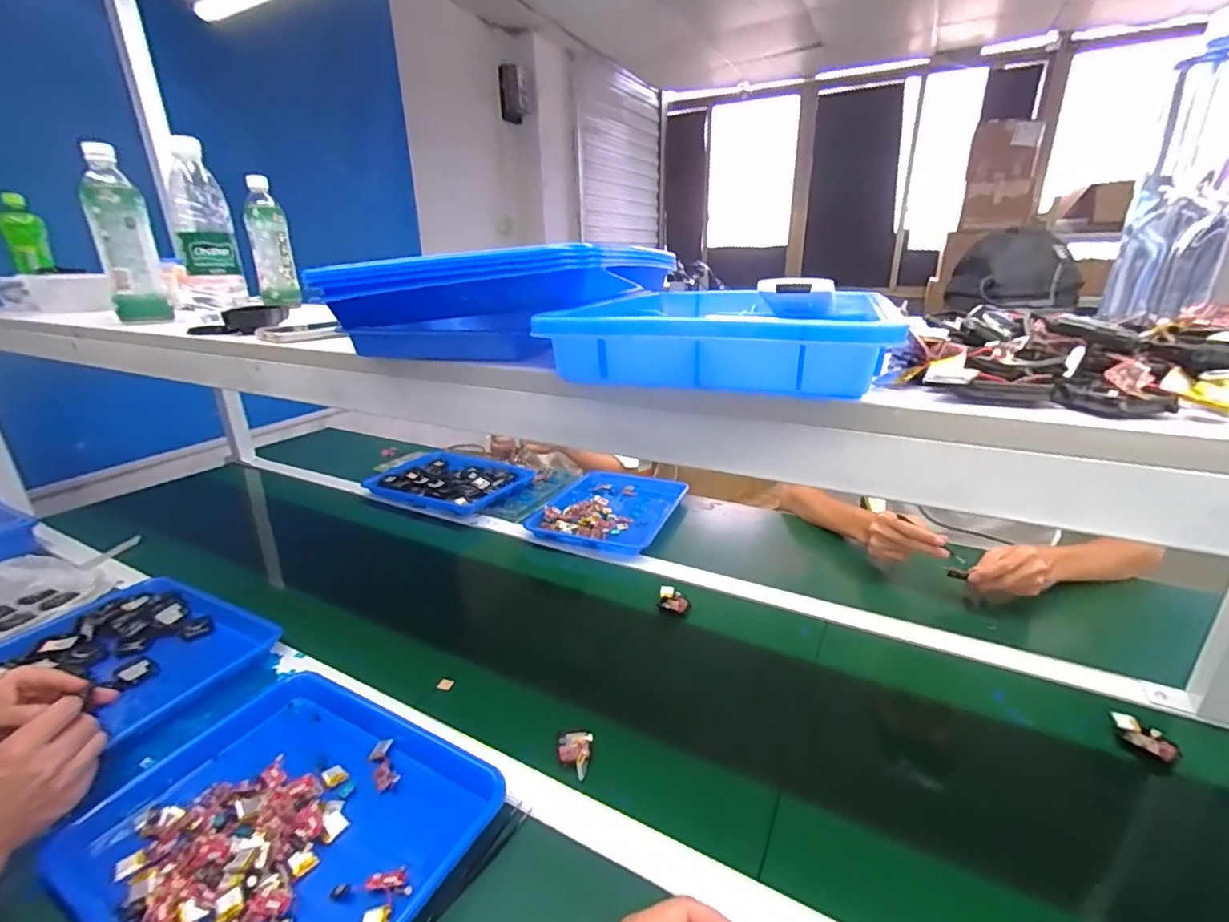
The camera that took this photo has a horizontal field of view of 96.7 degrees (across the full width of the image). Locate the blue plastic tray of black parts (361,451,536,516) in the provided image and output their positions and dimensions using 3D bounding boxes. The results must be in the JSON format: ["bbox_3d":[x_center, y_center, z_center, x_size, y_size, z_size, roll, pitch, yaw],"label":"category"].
[{"bbox_3d":[-0.377,0.041,1.272,0.333,0.029,0.253,10,23,26],"label":"blue plastic tray of black parts"}]

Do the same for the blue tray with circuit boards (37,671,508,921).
[{"bbox_3d":[-0.292,0.327,0.495,0.329,0.039,0.258,10,23,27],"label":"blue tray with circuit boards"}]

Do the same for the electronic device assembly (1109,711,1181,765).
[{"bbox_3d":[0.574,0.298,0.591,0.029,0.020,0.058,-9,22,-21],"label":"electronic device assembly"}]

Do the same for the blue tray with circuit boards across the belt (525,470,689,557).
[{"bbox_3d":[-0.005,0.101,1.155,0.259,0.042,0.351,7,22,20],"label":"blue tray with circuit boards across the belt"}]

